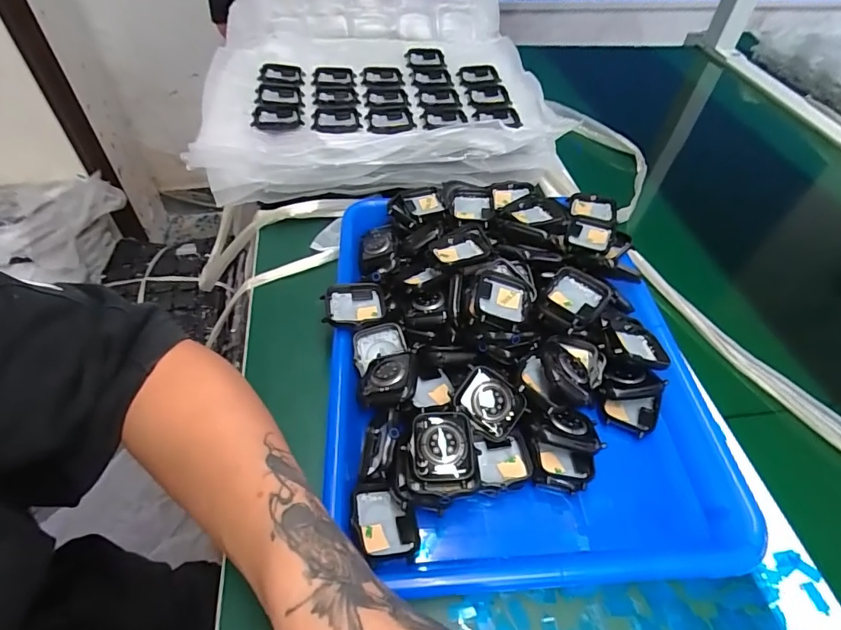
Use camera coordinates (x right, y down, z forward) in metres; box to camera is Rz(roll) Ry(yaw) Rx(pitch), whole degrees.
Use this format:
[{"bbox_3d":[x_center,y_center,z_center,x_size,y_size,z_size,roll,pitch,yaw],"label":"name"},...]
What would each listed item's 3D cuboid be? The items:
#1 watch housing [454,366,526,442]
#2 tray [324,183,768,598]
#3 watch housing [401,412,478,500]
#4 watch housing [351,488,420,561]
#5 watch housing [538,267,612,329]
[{"bbox_3d":[0.044,0.057,0.302,0.040,0.008,0.038,33,76,2],"label":"watch housing"},{"bbox_3d":[0.060,0.017,0.348,0.245,0.064,0.321,-3,49,-5],"label":"tray"},{"bbox_3d":[0.012,0.082,0.281,0.040,0.007,0.050,-3,60,-1],"label":"watch housing"},{"bbox_3d":[-0.021,0.123,0.280,0.036,0.011,0.039,-7,49,-9],"label":"watch housing"},{"bbox_3d":[0.110,-0.011,0.340,0.041,0.014,0.051,28,53,21],"label":"watch housing"}]

